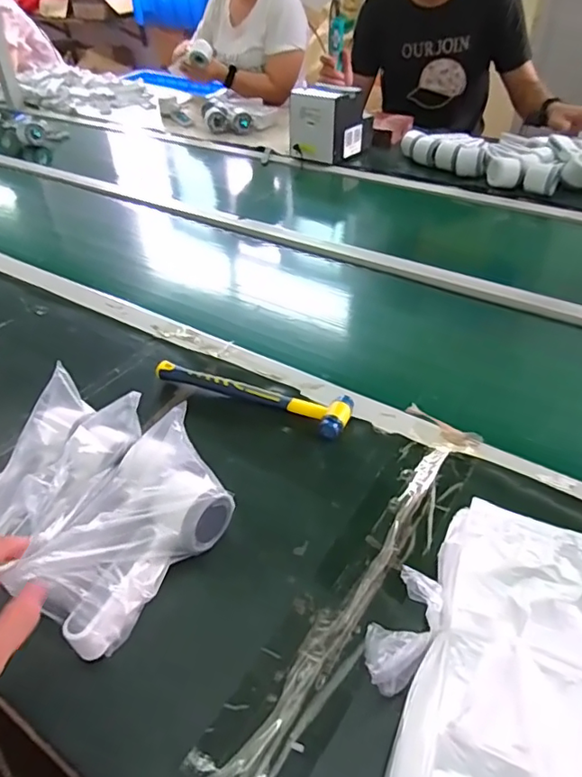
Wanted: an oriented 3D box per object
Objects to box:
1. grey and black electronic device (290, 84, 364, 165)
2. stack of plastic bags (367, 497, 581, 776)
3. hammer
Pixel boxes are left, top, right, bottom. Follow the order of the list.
[{"bbox_3d":[0.085,-0.616,1.287,0.130,0.166,0.136,23,46,28],"label":"grey and black electronic device"},{"bbox_3d":[0.154,0.200,0.368,0.195,0.068,0.241,8,41,13],"label":"stack of plastic bags"},{"bbox_3d":[-0.044,0.003,0.648,0.243,0.023,0.062,18,44,23],"label":"hammer"}]

